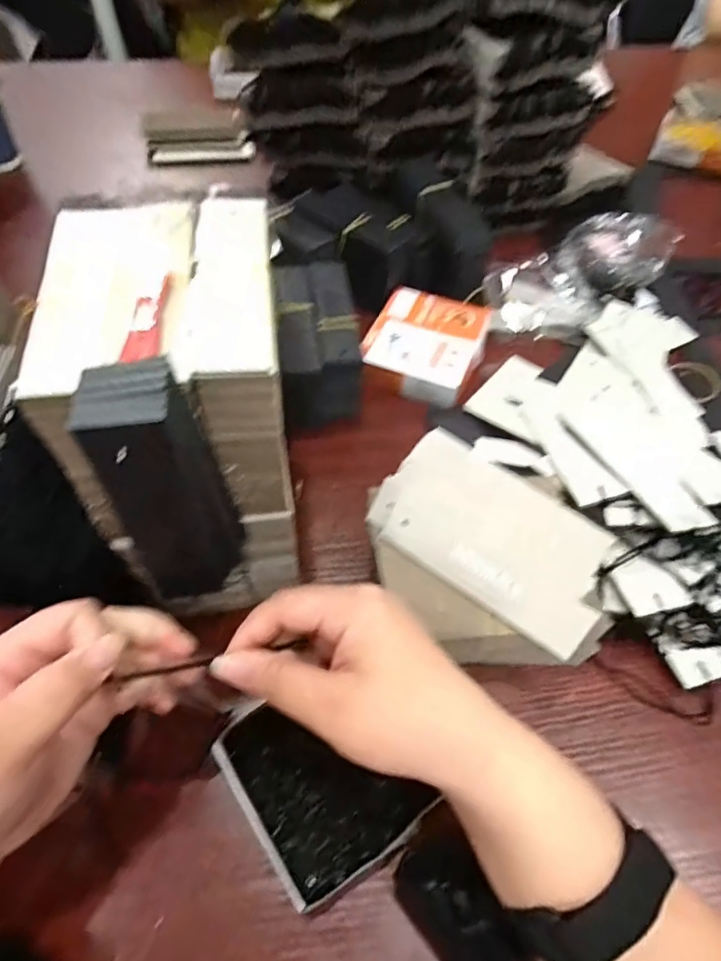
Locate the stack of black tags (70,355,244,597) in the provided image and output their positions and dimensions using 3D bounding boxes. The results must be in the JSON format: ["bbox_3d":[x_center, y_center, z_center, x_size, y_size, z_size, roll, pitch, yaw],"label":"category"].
[{"bbox_3d":[-0.081,0.006,0.236,0.036,0.125,0.044,-7,57,-5],"label":"stack of black tags"}]

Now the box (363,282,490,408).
[{"bbox_3d":[0.061,-0.129,0.507,0.099,0.023,0.121,21,59,13],"label":"box"}]

